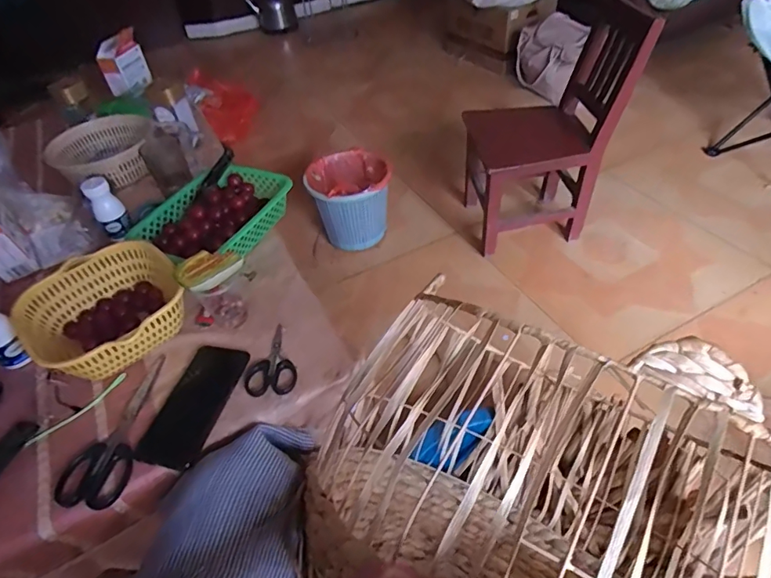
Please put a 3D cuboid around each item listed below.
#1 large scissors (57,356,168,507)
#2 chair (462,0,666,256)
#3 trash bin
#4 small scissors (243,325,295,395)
[{"bbox_3d":[-0.325,0.165,0.578,0.074,0.015,0.196,-2,46,4],"label":"large scissors"},{"bbox_3d":[0.417,-0.421,1.280,0.341,0.549,0.309,-6,46,1],"label":"chair"},{"bbox_3d":[-0.102,-0.256,1.422,0.236,0.220,0.231,-10,46,-3],"label":"trash bin"},{"bbox_3d":[-0.148,0.093,0.636,0.066,0.012,0.108,-1,46,6],"label":"small scissors"}]

